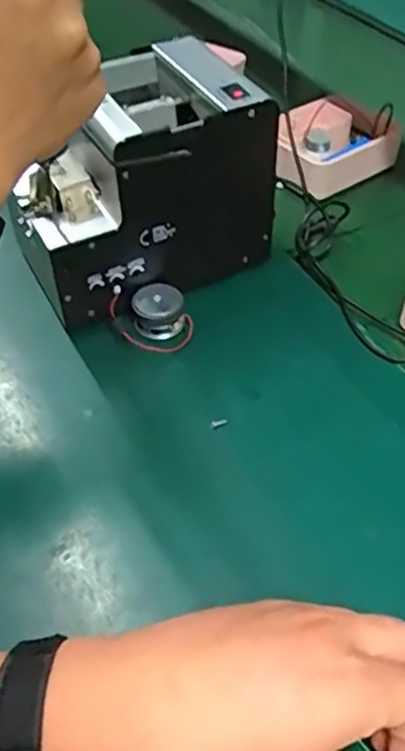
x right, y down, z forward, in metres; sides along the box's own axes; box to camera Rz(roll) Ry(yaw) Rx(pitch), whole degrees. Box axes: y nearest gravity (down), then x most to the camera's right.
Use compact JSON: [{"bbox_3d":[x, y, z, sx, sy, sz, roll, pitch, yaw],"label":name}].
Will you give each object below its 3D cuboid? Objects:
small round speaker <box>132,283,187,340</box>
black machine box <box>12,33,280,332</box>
[{"bbox_3d":[-0.033,-0.050,0.531,0.037,0.027,0.036,0,47,0],"label":"small round speaker"},{"bbox_3d":[-0.049,-0.149,0.542,0.176,0.149,0.129,-18,49,-16],"label":"black machine box"}]

